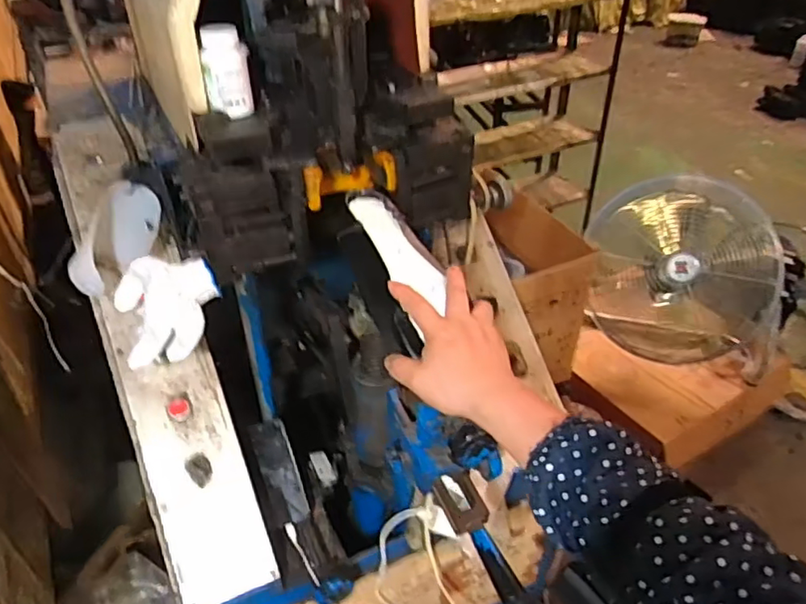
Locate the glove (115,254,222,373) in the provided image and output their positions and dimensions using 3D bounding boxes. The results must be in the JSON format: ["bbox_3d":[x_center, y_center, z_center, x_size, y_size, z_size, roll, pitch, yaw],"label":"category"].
[{"bbox_3d":[-0.283,0.006,0.730,0.121,0.109,0.066,-12,38,-13],"label":"glove"}]

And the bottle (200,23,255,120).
[{"bbox_3d":[-0.196,-0.256,0.671,0.047,0.090,0.036,-2,37,-1],"label":"bottle"}]

